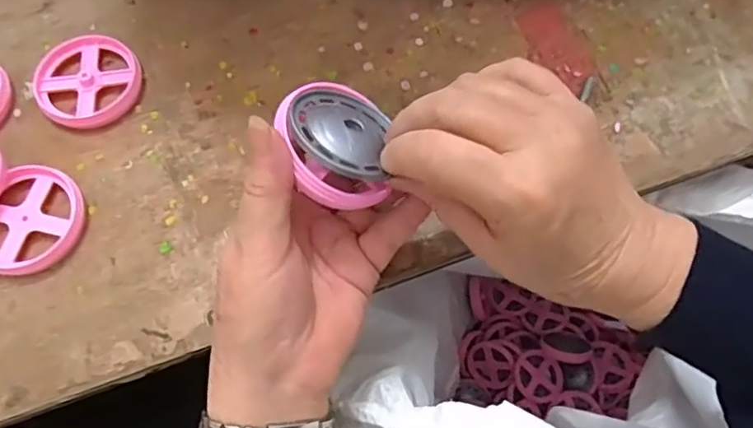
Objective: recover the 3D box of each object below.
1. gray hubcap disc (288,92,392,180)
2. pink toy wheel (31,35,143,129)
[{"bbox_3d":[-0.017,-0.040,0.271,0.044,0.006,0.052,20,42,-15],"label":"gray hubcap disc"},{"bbox_3d":[-0.184,-0.085,0.377,0.063,0.009,0.067,0,68,0],"label":"pink toy wheel"}]

